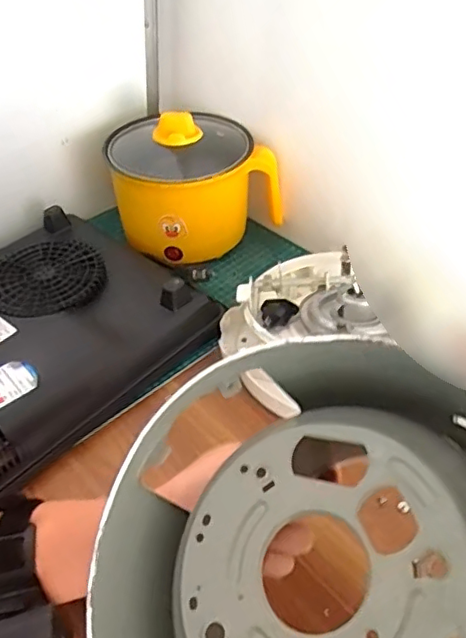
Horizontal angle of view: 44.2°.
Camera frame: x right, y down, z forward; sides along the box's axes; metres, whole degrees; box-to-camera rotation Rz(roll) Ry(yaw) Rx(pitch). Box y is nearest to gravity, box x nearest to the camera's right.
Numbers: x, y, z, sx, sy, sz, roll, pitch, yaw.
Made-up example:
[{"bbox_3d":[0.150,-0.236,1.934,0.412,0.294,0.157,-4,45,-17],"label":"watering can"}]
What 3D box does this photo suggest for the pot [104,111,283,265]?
[{"bbox_3d":[-0.049,-0.170,0.693,0.190,0.135,0.148,-13,43,-13],"label":"pot"}]

